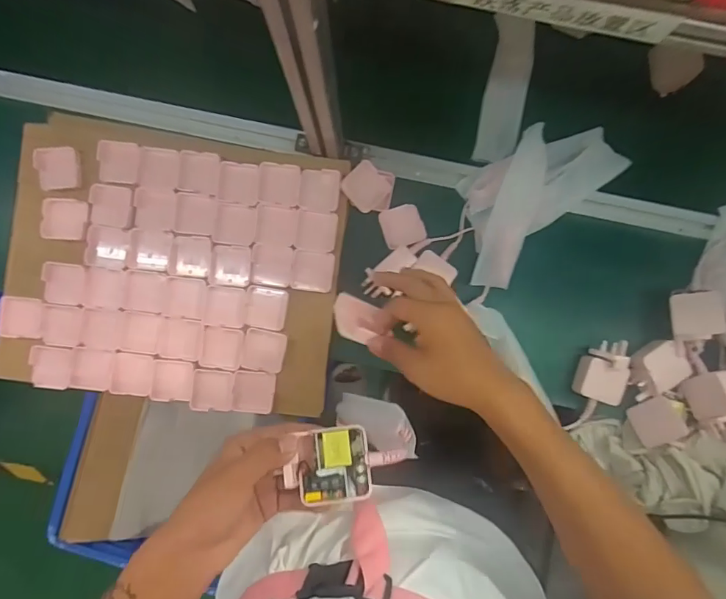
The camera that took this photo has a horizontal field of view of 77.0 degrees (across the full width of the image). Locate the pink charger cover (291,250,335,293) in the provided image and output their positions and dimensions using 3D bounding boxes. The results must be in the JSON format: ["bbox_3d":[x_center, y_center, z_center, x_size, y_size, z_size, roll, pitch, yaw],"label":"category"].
[{"bbox_3d":[-0.075,-0.042,0.683,0.061,0.004,0.058,6,88,0],"label":"pink charger cover"}]

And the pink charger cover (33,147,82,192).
[{"bbox_3d":[-0.450,-0.192,0.675,0.060,0.014,0.062,-6,88,0],"label":"pink charger cover"}]

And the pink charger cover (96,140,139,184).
[{"bbox_3d":[-0.367,-0.205,0.687,0.067,0.018,0.063,6,88,0],"label":"pink charger cover"}]

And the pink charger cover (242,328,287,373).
[{"bbox_3d":[-0.147,0.077,0.677,0.058,0.009,0.059,10,88,0],"label":"pink charger cover"}]

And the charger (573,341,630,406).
[{"bbox_3d":[0.361,0.106,0.679,0.066,0.033,0.091,22,88,0],"label":"charger"}]

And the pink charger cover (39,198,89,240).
[{"bbox_3d":[-0.440,-0.119,0.673,0.058,0.014,0.062,5,88,0],"label":"pink charger cover"}]

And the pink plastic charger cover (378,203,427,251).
[{"bbox_3d":[0.060,-0.113,0.698,0.061,0.009,0.062,-20,88,-1],"label":"pink plastic charger cover"}]

